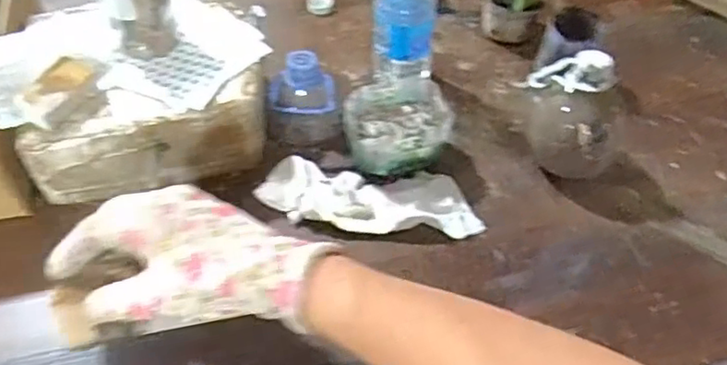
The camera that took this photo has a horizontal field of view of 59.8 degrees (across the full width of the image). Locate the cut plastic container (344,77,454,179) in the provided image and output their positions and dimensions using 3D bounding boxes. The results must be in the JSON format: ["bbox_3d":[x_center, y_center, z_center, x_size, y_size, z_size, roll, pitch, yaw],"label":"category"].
[{"bbox_3d":[0.034,-0.055,0.671,0.105,0.064,0.092,-16,54,-14],"label":"cut plastic container"}]

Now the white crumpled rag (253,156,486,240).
[{"bbox_3d":[0.006,0.016,0.640,0.216,0.037,0.078,-1,52,-3],"label":"white crumpled rag"}]

